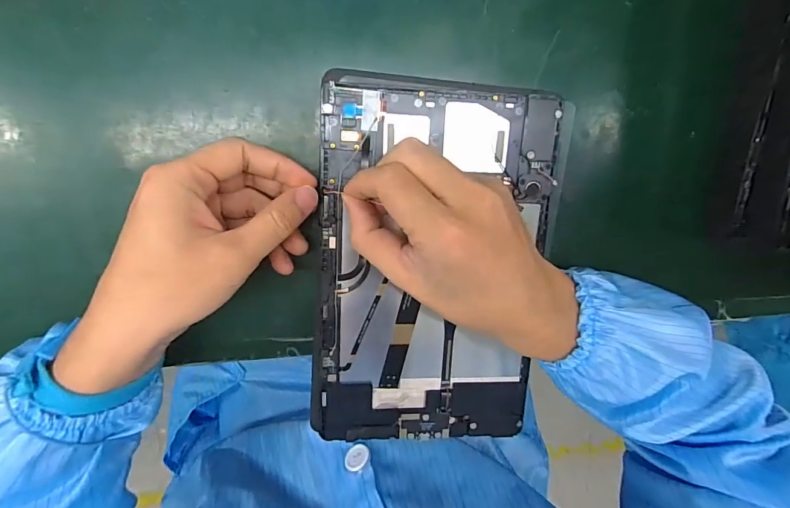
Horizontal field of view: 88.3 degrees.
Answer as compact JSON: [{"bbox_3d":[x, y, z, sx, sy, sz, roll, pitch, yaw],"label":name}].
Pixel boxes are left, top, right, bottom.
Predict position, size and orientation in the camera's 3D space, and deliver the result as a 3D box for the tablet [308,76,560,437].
[{"bbox_3d":[0.025,0.014,0.273,0.152,0.007,0.243,3,102,-7],"label":"tablet"}]

